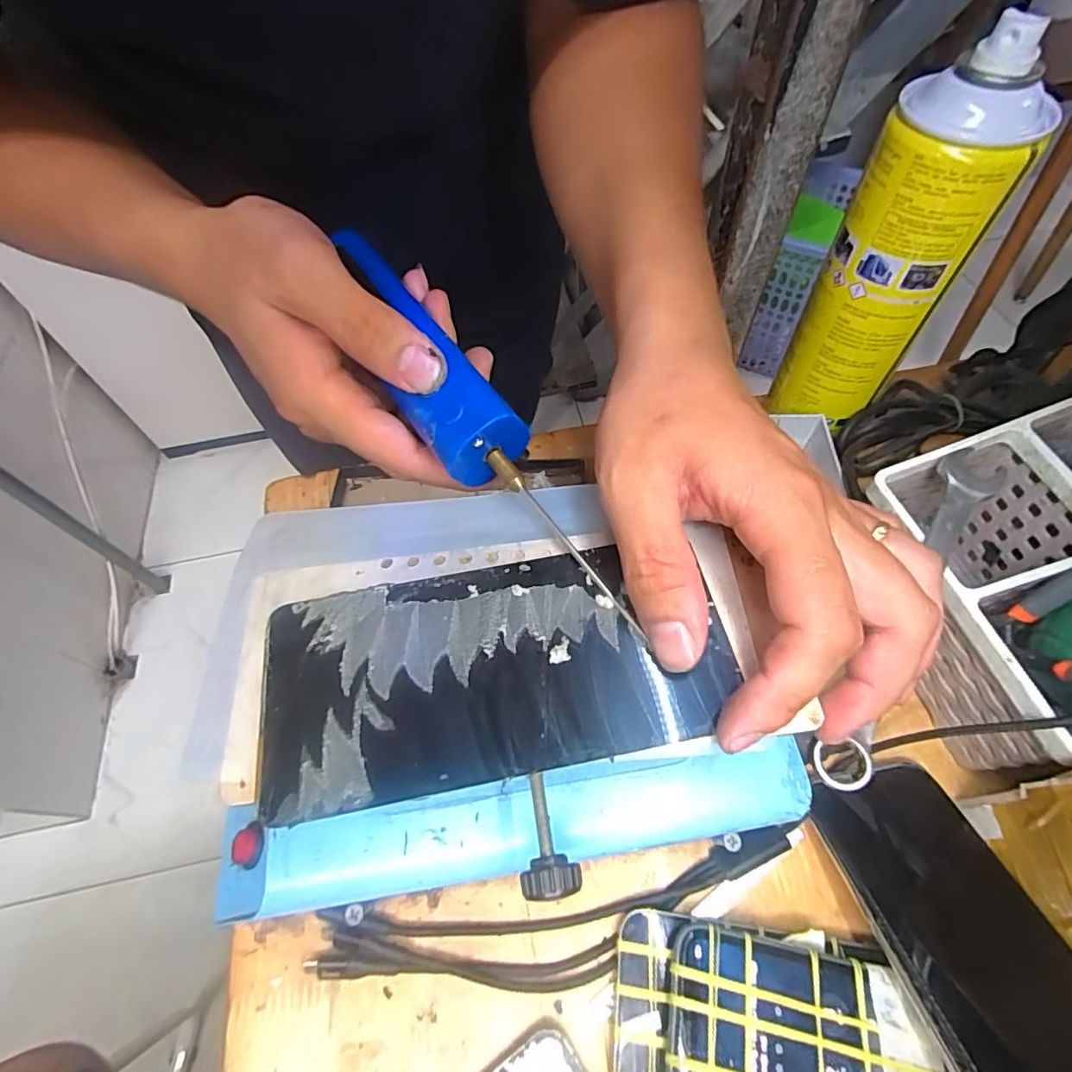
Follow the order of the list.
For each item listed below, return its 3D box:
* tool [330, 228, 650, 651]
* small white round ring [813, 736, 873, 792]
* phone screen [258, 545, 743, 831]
[{"bbox_3d":[-0.025,-0.043,0.216,0.035,0.031,0.191,-33,83,-15],"label":"tool"},{"bbox_3d":[0.125,0.093,0.223,0.020,0.006,0.019,-4,60,1],"label":"small white round ring"},{"bbox_3d":[-0.013,0.043,0.184,0.151,0.004,0.071,-10,60,-3],"label":"phone screen"}]

